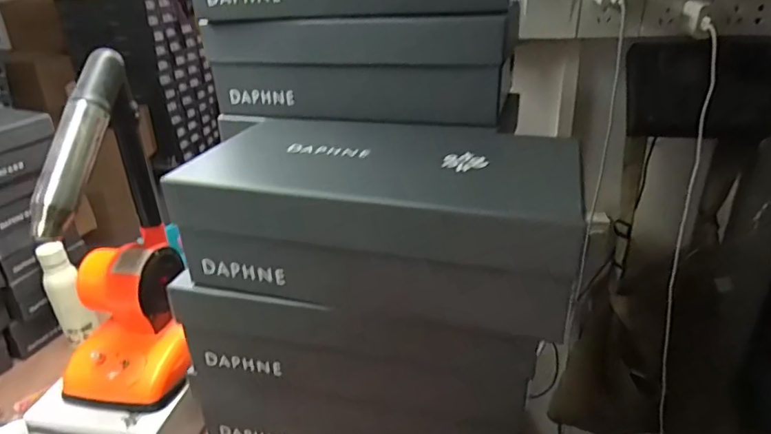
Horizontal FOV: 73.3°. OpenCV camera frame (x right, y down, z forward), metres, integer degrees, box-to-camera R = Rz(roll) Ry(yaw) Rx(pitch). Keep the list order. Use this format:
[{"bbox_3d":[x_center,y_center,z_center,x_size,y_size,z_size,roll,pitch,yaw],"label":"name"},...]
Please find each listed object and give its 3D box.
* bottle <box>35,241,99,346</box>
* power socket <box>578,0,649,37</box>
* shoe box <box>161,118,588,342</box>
[{"bbox_3d":[-0.654,0.163,1.070,0.057,0.218,0.060,21,34,37],"label":"bottle"},{"bbox_3d":[0.316,-0.292,0.719,0.086,0.080,0.038,6,28,18],"label":"power socket"},{"bbox_3d":[-0.004,-0.004,0.425,0.304,0.103,0.167,7,27,16],"label":"shoe box"}]

